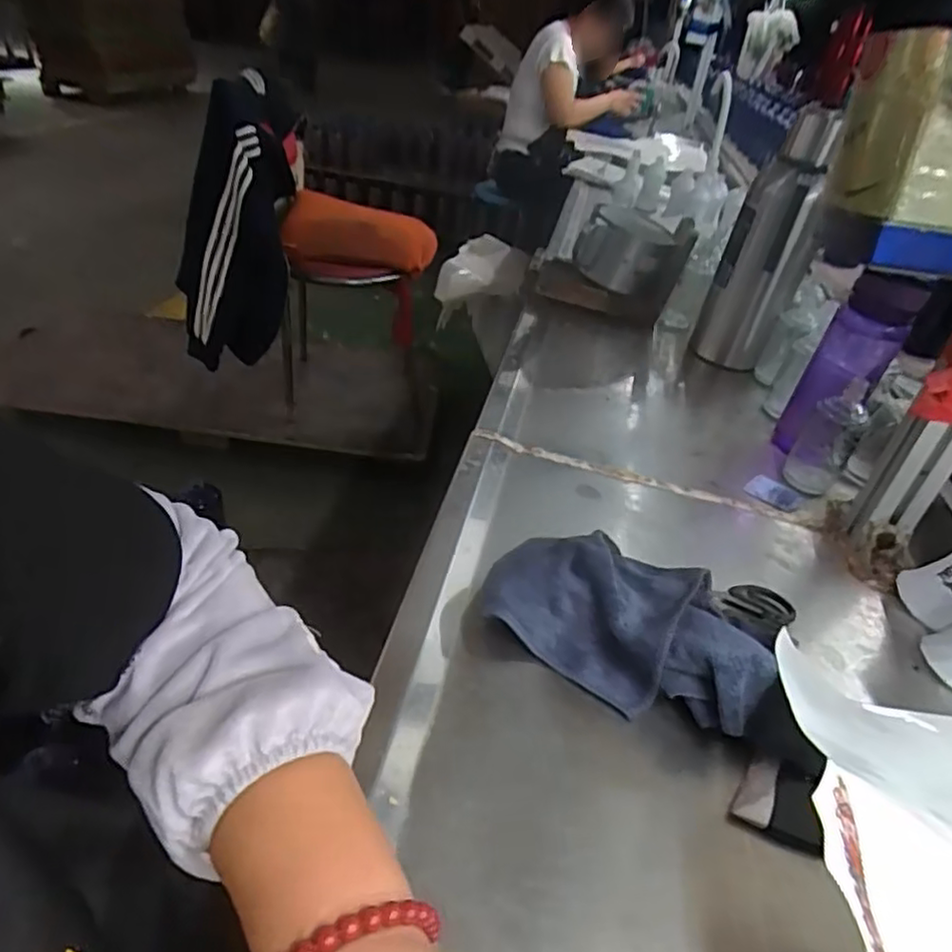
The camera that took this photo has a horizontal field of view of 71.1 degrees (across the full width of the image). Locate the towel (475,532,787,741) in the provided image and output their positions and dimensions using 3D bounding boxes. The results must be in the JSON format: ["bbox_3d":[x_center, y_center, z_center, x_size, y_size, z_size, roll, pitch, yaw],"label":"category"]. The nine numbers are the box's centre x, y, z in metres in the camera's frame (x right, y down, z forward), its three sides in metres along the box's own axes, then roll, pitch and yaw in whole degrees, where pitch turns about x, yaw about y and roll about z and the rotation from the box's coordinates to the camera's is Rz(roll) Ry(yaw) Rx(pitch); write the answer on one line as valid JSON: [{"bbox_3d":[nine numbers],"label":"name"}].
[{"bbox_3d":[0.107,0.100,0.478,0.194,0.059,0.113,23,38,21],"label":"towel"}]

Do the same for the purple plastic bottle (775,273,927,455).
[{"bbox_3d":[0.388,-0.106,0.713,0.075,0.207,0.067,30,41,29],"label":"purple plastic bottle"}]

